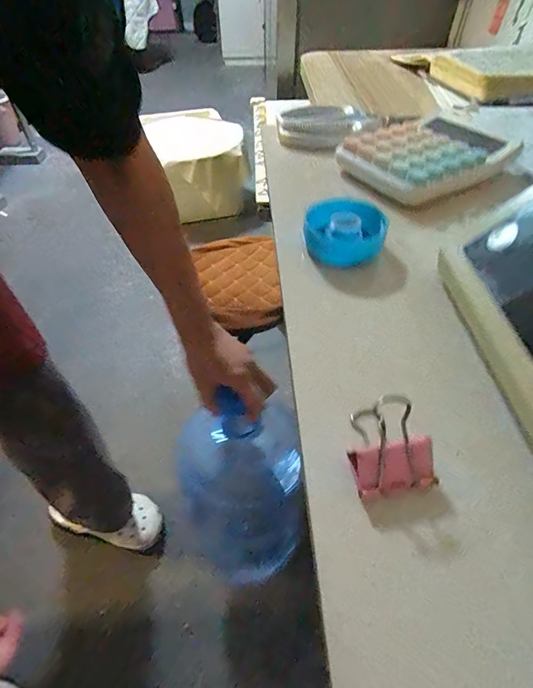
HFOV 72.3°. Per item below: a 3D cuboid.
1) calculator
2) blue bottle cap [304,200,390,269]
[{"bbox_3d":[0.142,-0.169,0.328,0.126,0.023,0.111,-28,54,-21],"label":"calculator"},{"bbox_3d":[0.056,-0.080,0.261,0.055,0.024,0.055,0,49,0],"label":"blue bottle cap"}]

